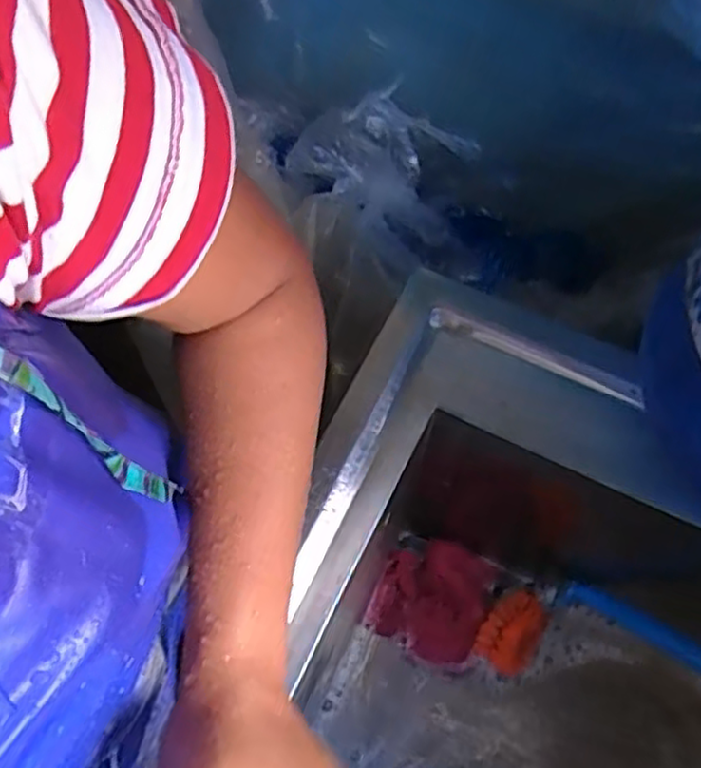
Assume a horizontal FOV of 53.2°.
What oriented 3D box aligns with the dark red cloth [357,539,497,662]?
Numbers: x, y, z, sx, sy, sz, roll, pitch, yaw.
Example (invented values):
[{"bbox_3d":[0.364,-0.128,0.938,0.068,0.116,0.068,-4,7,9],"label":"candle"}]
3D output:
[{"bbox_3d":[0.087,0.227,0.747,0.113,0.026,0.117,25,68,11],"label":"dark red cloth"}]

